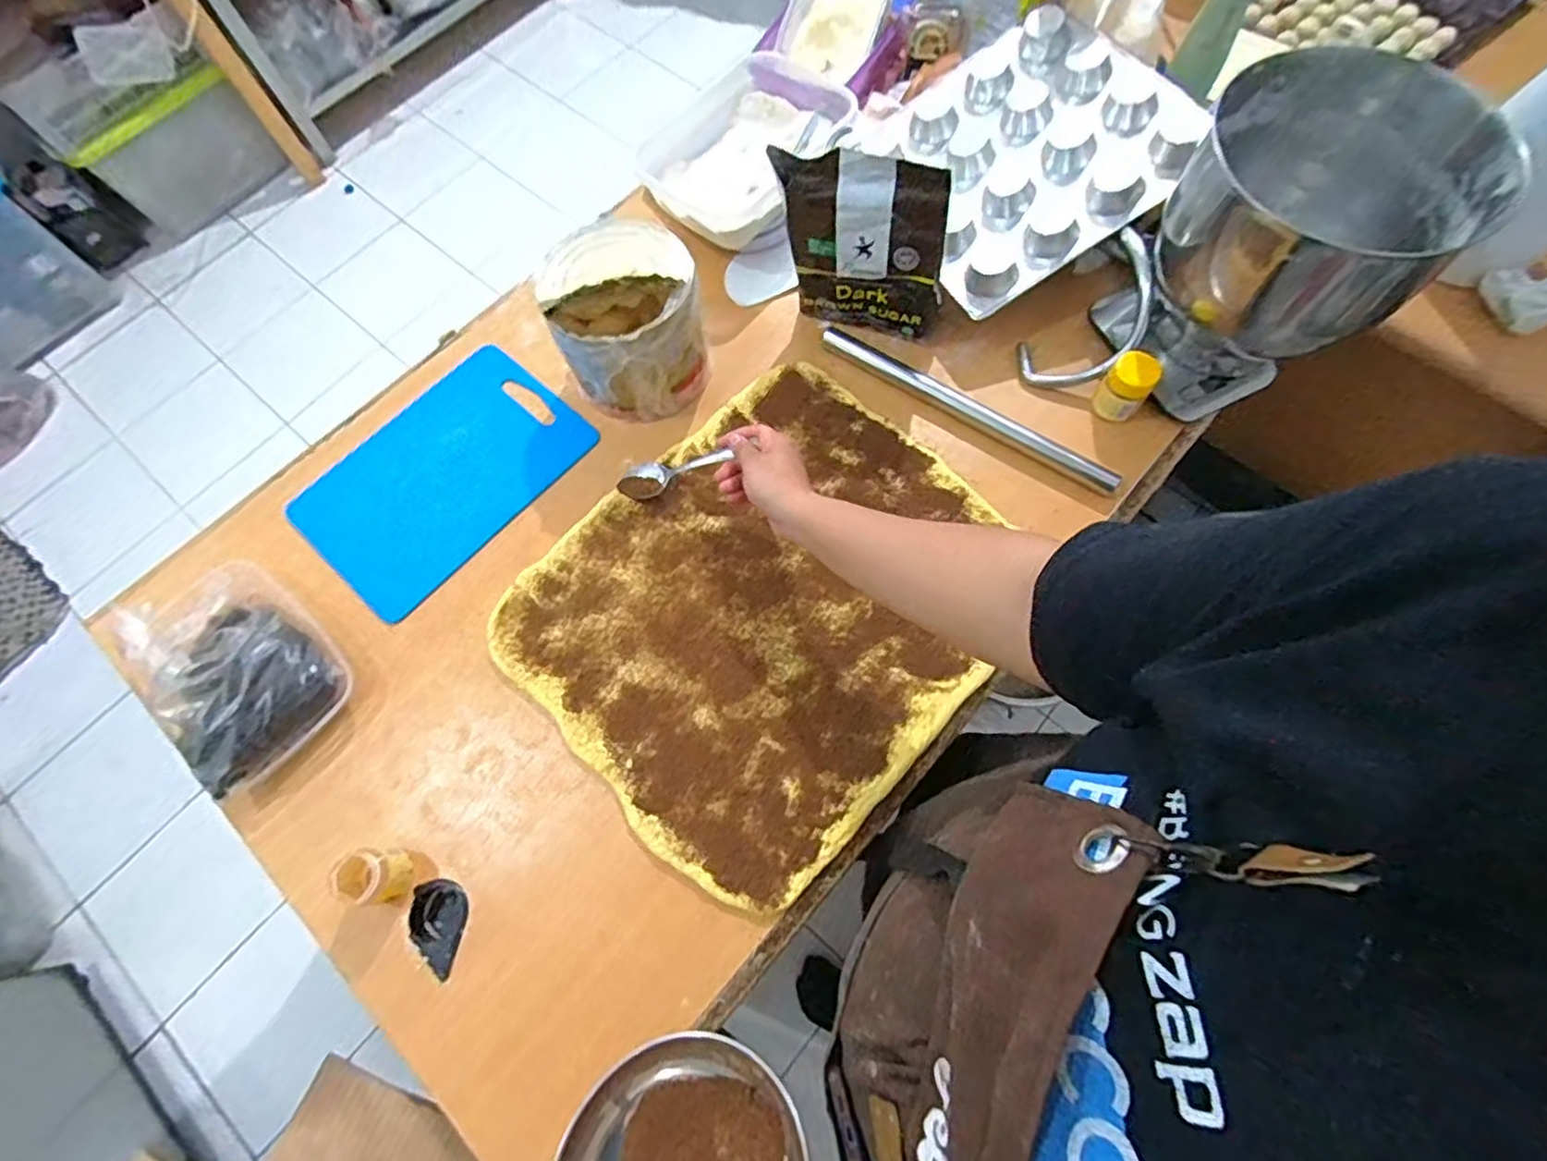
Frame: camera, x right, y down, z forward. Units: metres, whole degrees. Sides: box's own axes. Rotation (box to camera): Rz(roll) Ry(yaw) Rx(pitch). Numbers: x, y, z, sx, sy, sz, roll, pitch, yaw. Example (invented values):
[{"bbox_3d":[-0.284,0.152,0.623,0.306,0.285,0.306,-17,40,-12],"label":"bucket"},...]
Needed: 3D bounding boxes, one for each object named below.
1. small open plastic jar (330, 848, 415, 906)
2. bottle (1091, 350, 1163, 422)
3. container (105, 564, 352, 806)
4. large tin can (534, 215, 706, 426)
[{"bbox_3d":[-0.341,0.253,0.577,0.049,0.041,0.045,7,71,7],"label":"small open plastic jar"},{"bbox_3d":[0.369,-0.203,0.707,0.047,0.068,0.042,34,76,15],"label":"bottle"},{"bbox_3d":[-0.507,0.079,0.634,0.148,0.061,0.206,-40,73,-10],"label":"container"},{"bbox_3d":[-0.152,-0.274,0.702,0.144,0.145,0.158,-1,70,2],"label":"large tin can"}]

